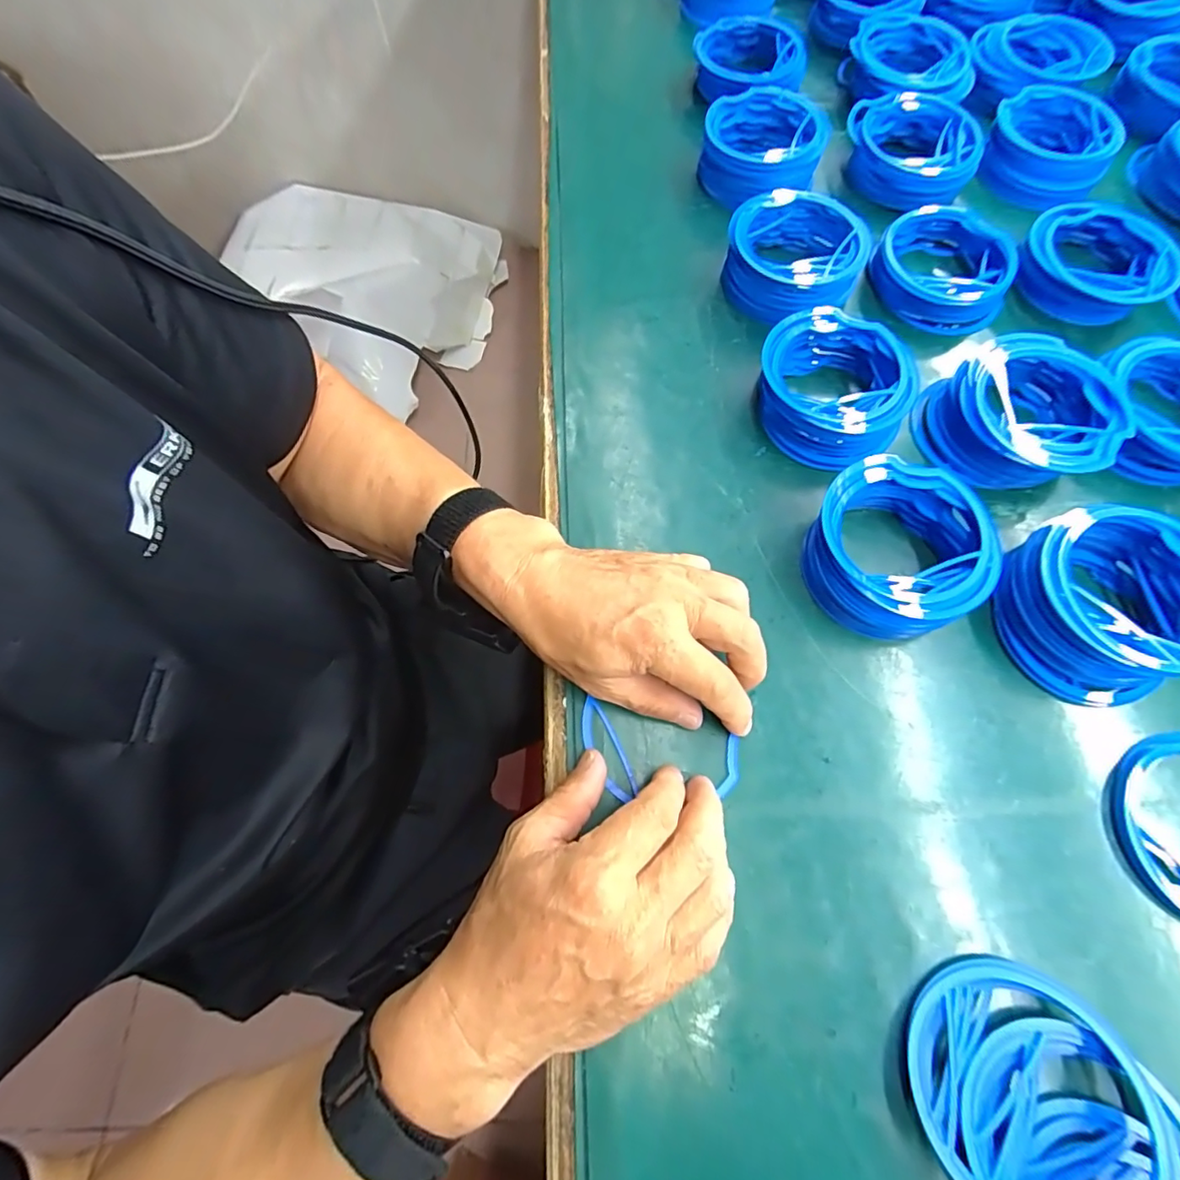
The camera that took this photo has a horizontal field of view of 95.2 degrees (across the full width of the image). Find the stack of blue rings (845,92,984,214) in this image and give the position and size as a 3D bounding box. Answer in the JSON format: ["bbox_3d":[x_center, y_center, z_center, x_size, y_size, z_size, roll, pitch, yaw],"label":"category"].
[{"bbox_3d":[0.270,-0.372,0.457,0.088,0.037,0.111,-32,72,-10],"label":"stack of blue rings"}]

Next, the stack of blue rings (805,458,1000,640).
[{"bbox_3d":[0.186,-0.024,0.326,0.098,0.038,0.100,29,73,11],"label":"stack of blue rings"}]

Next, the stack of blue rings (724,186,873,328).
[{"bbox_3d":[0.154,-0.254,0.411,0.102,0.037,0.101,30,73,12],"label":"stack of blue rings"}]

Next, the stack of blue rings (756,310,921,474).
[{"bbox_3d":[0.164,-0.138,0.368,0.098,0.035,0.097,29,73,11],"label":"stack of blue rings"}]

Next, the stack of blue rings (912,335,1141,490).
[{"bbox_3d":[0.286,-0.116,0.358,0.108,0.036,0.108,-34,72,-11],"label":"stack of blue rings"}]

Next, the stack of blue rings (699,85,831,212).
[{"bbox_3d":[0.144,-0.369,0.455,0.095,0.040,0.097,14,70,6],"label":"stack of blue rings"}]

